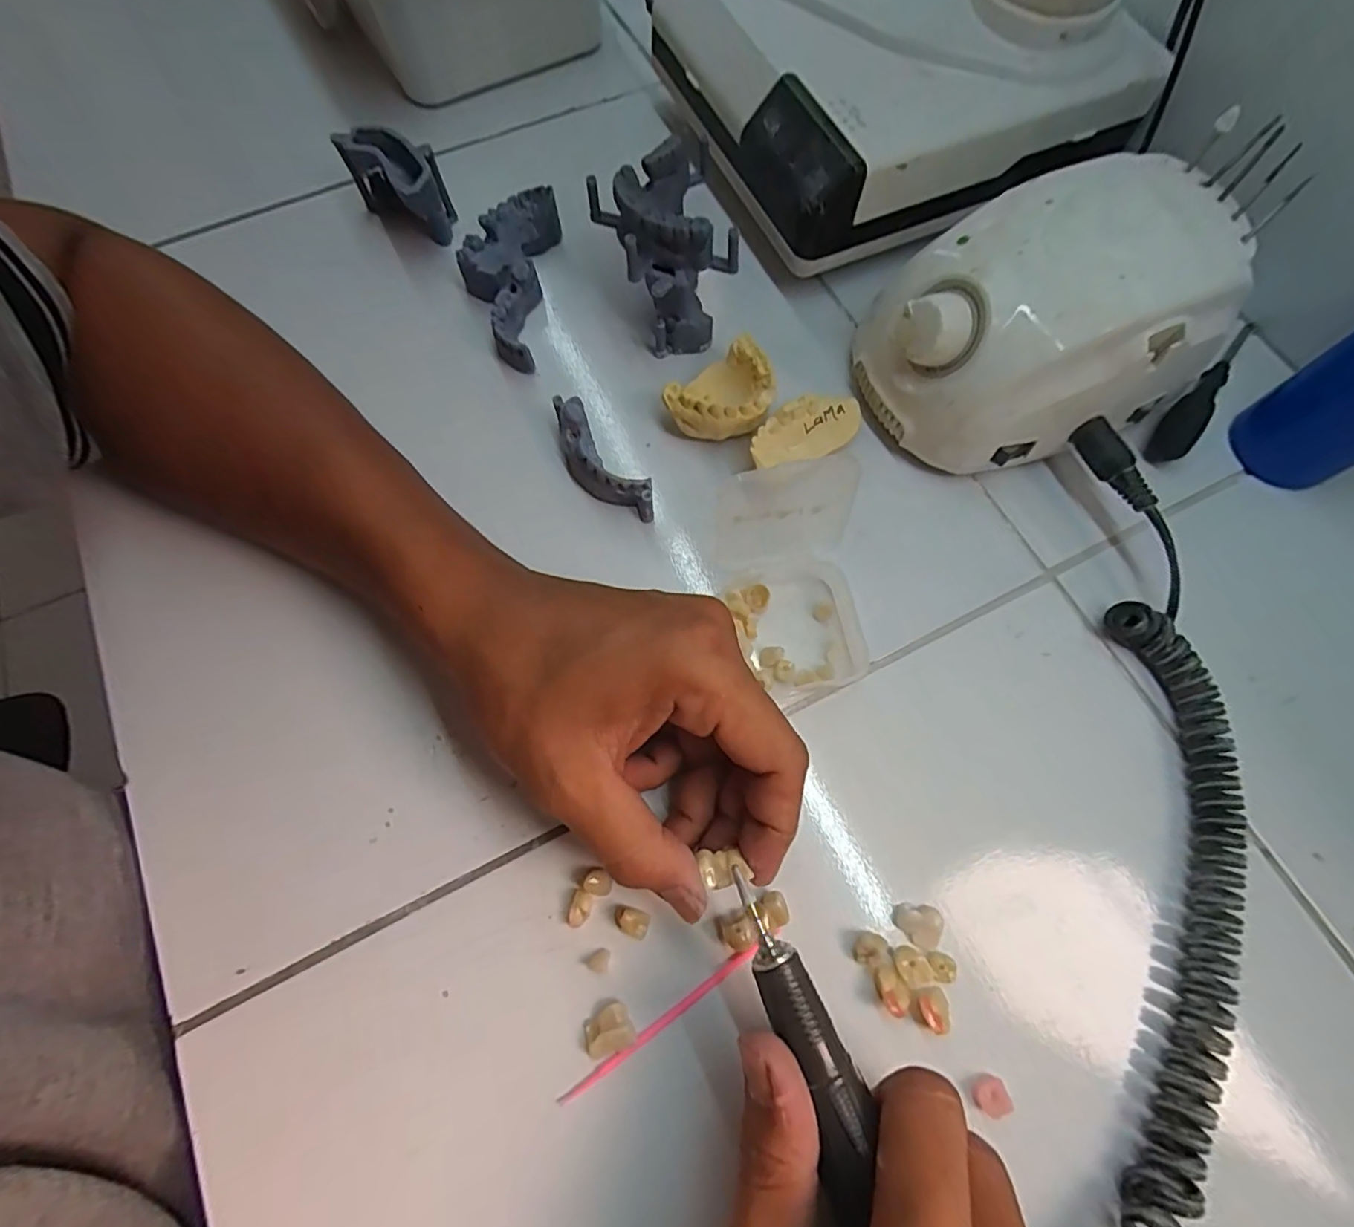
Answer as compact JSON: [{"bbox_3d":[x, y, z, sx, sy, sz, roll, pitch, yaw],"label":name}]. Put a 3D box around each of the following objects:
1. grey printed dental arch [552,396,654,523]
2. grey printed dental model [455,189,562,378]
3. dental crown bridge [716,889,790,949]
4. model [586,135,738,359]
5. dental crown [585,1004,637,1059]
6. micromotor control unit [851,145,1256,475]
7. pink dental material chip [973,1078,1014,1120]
[{"bbox_3d":[-0.037,-0.071,0.284,0.022,0.022,0.069,-37,75,-12],"label":"grey printed dental arch"},{"bbox_3d":[-0.093,-0.180,0.319,0.043,0.029,0.100,5,71,2],"label":"grey printed dental model"},{"bbox_3d":[0.030,0.117,0.224,0.027,0.008,0.013,-25,73,-9],"label":"dental crown bridge"},{"bbox_3d":[-0.007,-0.180,0.297,0.059,0.068,0.066,-13,71,-4],"label":"model"},{"bbox_3d":[-0.025,0.152,0.213,0.018,0.007,0.015,-25,73,-8],"label":"dental crown"},{"bbox_3d":[0.162,-0.129,0.270,0.133,0.085,0.094,-16,72,-5],"label":"micromotor control unit"},{"bbox_3d":[0.111,0.171,0.208,0.012,0.006,0.010,-22,72,-7],"label":"pink dental material chip"}]

